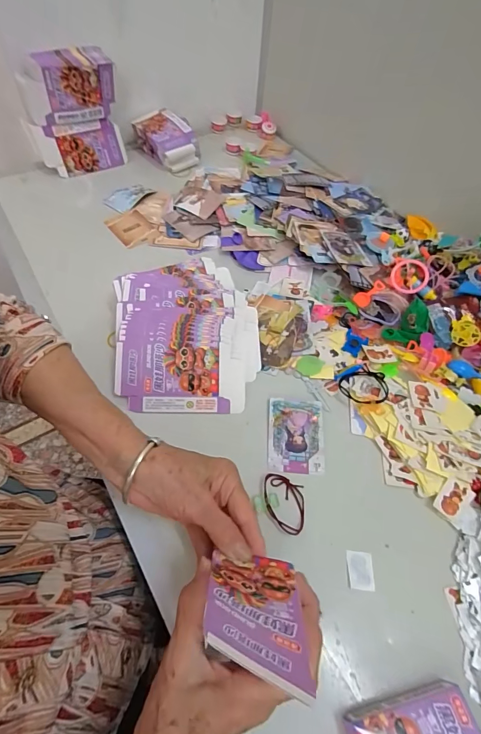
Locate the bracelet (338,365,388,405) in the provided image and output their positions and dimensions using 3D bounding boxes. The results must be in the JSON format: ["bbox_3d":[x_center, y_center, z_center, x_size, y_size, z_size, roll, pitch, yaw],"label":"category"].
[{"bbox_3d":[0.151,0.023,0.435,0.054,0.012,0.055,2,54,-3],"label":"bracelet"}]

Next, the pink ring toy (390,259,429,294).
[{"bbox_3d":[0.247,-0.132,0.527,0.052,0.012,0.053,8,83,25],"label":"pink ring toy"}]

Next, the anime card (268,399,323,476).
[{"bbox_3d":[0.063,0.077,0.407,0.061,0.004,0.085,5,61,1],"label":"anime card"}]

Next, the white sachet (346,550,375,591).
[{"bbox_3d":[0.112,0.189,0.334,0.024,0.004,0.031,8,54,1],"label":"white sachet"}]

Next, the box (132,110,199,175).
[{"bbox_3d":[-0.147,-0.456,0.719,0.097,0.056,0.128,-24,59,-21],"label":"box"}]

